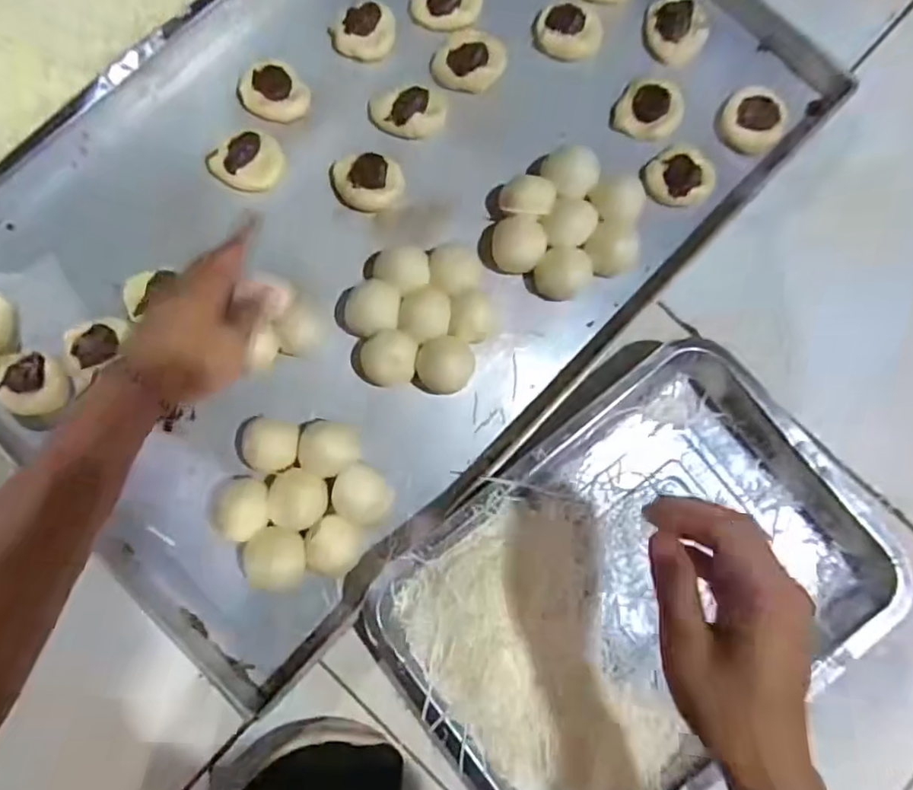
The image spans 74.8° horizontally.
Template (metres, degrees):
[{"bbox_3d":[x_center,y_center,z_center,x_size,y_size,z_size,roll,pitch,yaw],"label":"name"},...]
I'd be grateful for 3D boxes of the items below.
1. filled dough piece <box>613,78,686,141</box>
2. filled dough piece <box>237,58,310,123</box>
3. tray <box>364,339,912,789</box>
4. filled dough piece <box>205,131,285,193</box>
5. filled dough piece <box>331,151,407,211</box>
[{"bbox_3d":[0.172,-0.259,0.521,0.054,0.022,0.058,16,82,0],"label":"filled dough piece"},{"bbox_3d":[-0.157,-0.261,0.516,0.051,0.016,0.053,0,82,-2],"label":"filled dough piece"},{"bbox_3d":[0.129,0.145,0.450,0.352,0.044,0.251,-35,85,-6],"label":"tray"},{"bbox_3d":[-0.176,-0.199,0.505,0.052,0.023,0.055,0,82,-2],"label":"filled dough piece"},{"bbox_3d":[-0.074,-0.179,0.504,0.058,0.016,0.046,0,82,-2],"label":"filled dough piece"}]

